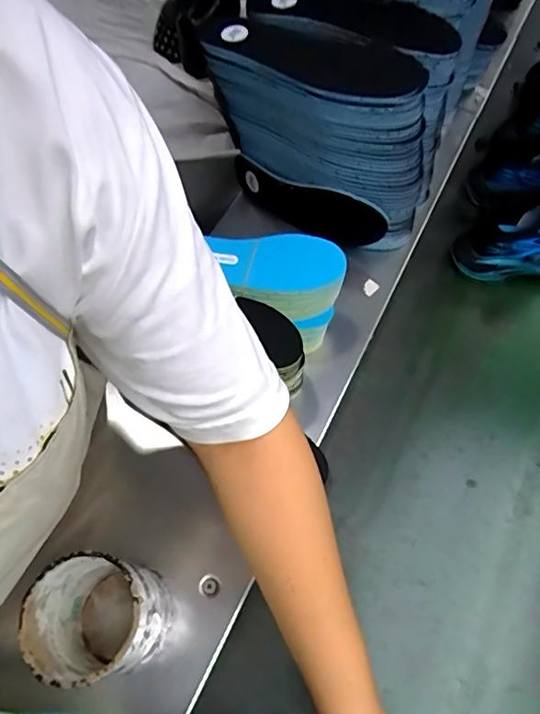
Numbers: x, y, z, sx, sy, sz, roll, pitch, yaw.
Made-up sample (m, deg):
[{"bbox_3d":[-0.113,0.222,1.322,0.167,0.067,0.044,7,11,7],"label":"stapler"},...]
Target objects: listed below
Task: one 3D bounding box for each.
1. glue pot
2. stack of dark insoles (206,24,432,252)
[{"bbox_3d":[-0.128,0.199,0.402,0.080,0.115,0.073,-1,62,1],"label":"glue pot"},{"bbox_3d":[0.062,-0.250,0.589,0.244,0.238,0.097,30,68,20],"label":"stack of dark insoles"}]

